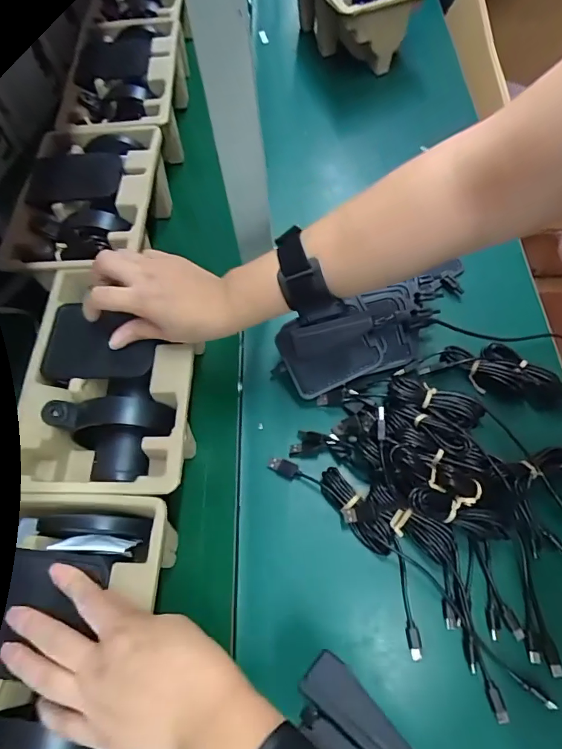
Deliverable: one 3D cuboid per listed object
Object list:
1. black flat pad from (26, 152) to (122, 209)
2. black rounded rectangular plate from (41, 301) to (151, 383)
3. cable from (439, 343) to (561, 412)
[{"bbox_3d":[-0.235,-0.230,0.500,0.096,0.015,0.083,-8,65,-1],"label":"black flat pad"},{"bbox_3d":[-0.165,-0.033,0.402,0.096,0.008,0.078,-2,65,1],"label":"black rounded rectangular plate"},{"bbox_3d":[0.232,-0.005,0.456,0.122,0.021,0.045,23,68,12],"label":"cable"}]

